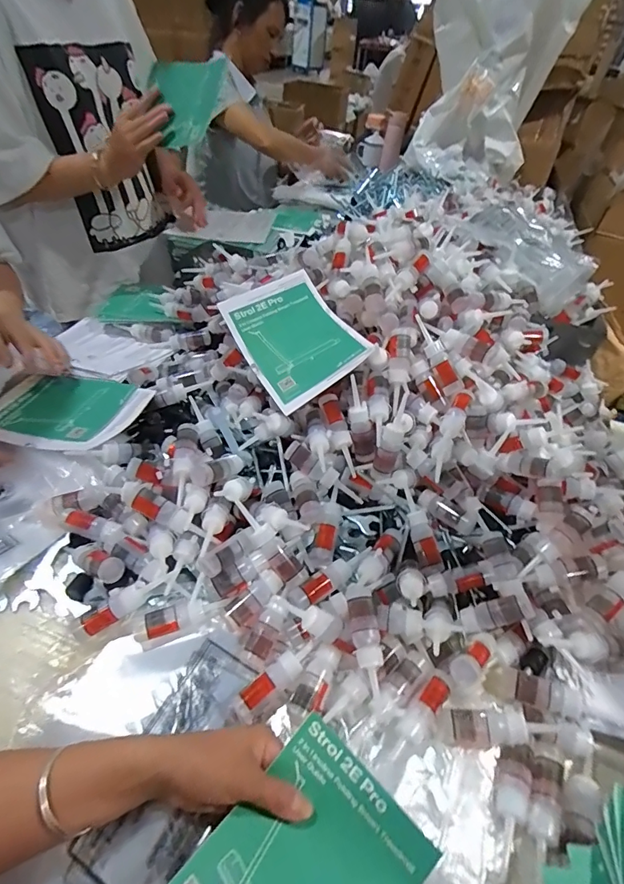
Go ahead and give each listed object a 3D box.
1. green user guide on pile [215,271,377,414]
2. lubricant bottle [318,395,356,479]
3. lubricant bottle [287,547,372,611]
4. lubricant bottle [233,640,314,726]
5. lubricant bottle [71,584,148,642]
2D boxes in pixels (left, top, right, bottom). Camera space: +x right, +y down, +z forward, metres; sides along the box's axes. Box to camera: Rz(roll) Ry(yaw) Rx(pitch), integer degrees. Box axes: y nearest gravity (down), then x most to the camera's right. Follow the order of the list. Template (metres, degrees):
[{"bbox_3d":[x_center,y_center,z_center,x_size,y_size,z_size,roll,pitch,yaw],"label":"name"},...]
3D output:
[{"bbox_3d":[-0.024,-0.144,0.599,0.142,0.050,0.208,-33,61,-3],"label":"green user guide on pile"},{"bbox_3d":[0.033,-0.009,0.554,0.026,0.028,0.108,-13,74,-19],"label":"lubricant bottle"},{"bbox_3d":[0.023,0.144,0.472,0.106,0.020,0.024,-27,54,-30],"label":"lubricant bottle"},{"bbox_3d":[-0.034,0.229,0.422,0.087,0.024,0.027,-31,56,-32],"label":"lubricant bottle"},{"bbox_3d":[-0.204,0.172,0.447,0.086,0.024,0.025,-33,55,-9],"label":"lubricant bottle"}]

